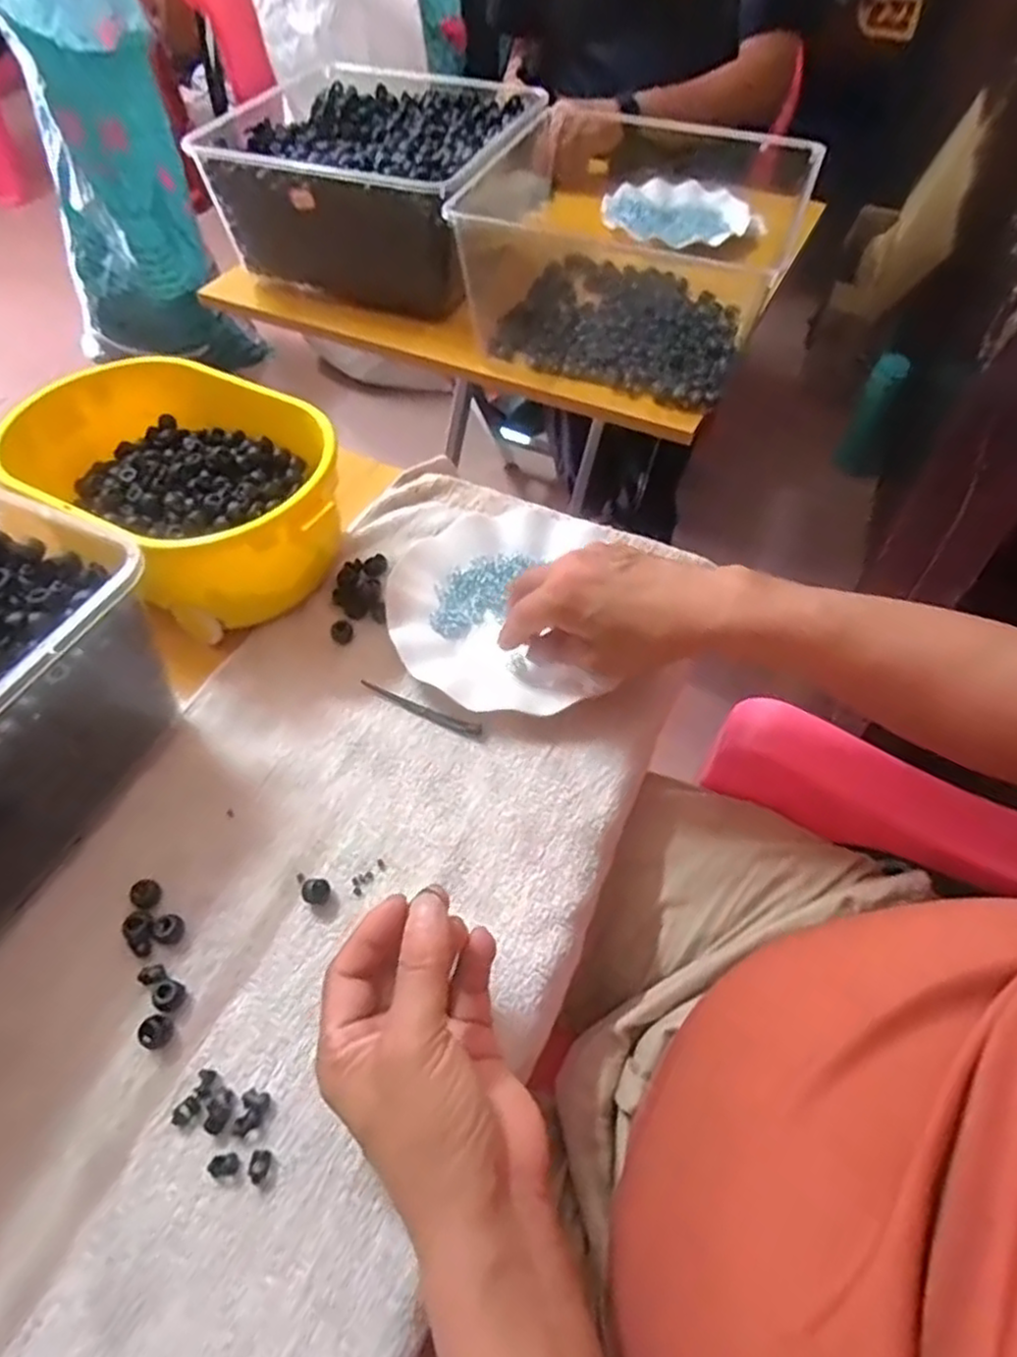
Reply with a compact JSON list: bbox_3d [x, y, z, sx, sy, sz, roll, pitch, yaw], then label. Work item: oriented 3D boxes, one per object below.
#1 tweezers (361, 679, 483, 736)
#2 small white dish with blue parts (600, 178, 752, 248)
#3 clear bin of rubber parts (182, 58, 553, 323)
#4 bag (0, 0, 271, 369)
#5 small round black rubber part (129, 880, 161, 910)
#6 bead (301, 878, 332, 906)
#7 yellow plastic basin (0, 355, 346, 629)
[{"bbox_3d":[-0.059,0.019,0.477,0.089,0.009,0.008,22,57,15],"label":"tweezers"},{"bbox_3d":[0.208,-0.591,0.913,0.157,0.025,0.168,0,54,0],"label":"small white dish with blue parts"},{"bbox_3d":[-0.146,-0.557,0.814,0.300,0.134,0.291,14,55,10],"label":"clear bin of rubber parts"},{"bbox_3d":[-0.741,-0.924,1.366,0.287,0.575,0.349,-32,60,-21],"label":"bag"},{"bbox_3d":[-0.202,0.119,0.398,0.015,0.010,0.015,0,54,0],"label":"small round black rubber part"},{"bbox_3d":[-0.107,0.118,0.398,0.015,0.011,0.013,-35,61,-23],"label":"bead"},{"bbox_3d":[-0.226,-0.133,0.521,0.245,0.100,0.156,31,59,21],"label":"yellow plastic basin"}]

